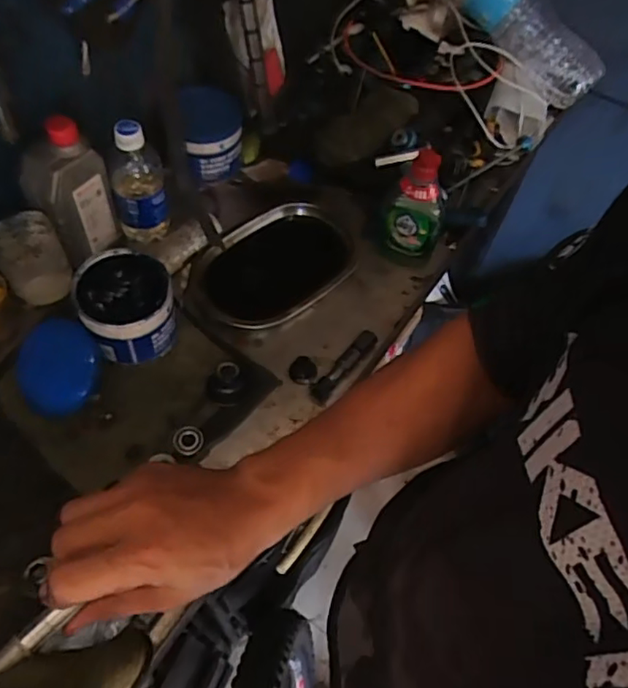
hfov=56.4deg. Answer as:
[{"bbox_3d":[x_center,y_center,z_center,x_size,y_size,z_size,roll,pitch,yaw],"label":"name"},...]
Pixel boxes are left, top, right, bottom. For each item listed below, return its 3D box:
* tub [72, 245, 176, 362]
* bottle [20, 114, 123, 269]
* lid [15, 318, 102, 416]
[{"bbox_3d":[-0.205,-0.041,0.651,0.095,0.085,0.104,2,58,-3],"label":"tub"},{"bbox_3d":[-0.272,-0.170,0.665,0.049,0.163,0.090,31,62,15],"label":"bottle"},{"bbox_3d":[-0.278,0.024,0.637,0.084,0.009,0.099,6,86,-4],"label":"lid"}]

